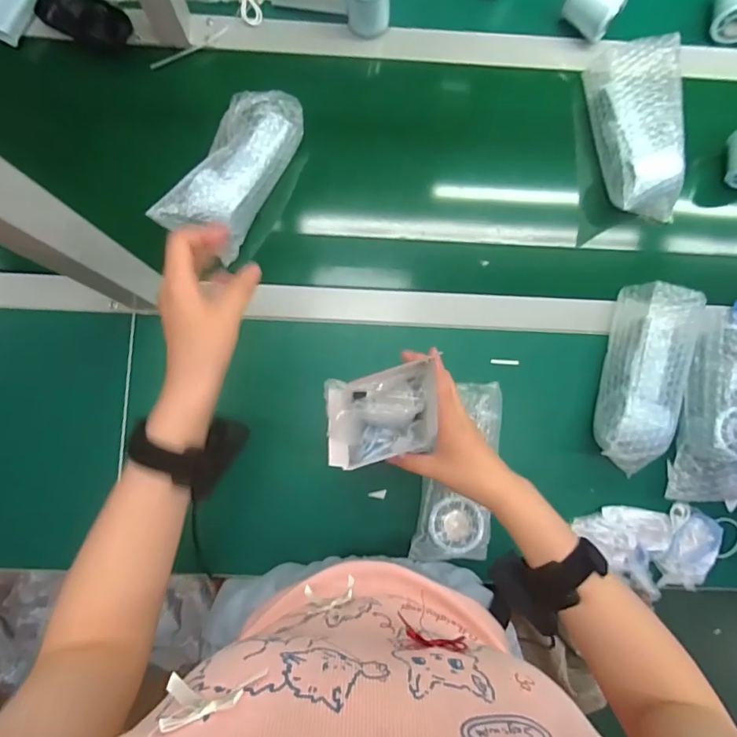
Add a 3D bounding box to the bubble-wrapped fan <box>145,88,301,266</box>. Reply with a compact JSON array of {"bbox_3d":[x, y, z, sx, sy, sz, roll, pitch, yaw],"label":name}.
[{"bbox_3d":[-0.153,-0.230,0.524,0.079,0.060,0.199,28,85,1],"label":"bubble-wrapped fan"}]

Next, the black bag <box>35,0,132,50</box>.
[{"bbox_3d":[-0.351,-0.433,0.568,0.103,0.027,0.061,34,85,1],"label":"black bag"}]

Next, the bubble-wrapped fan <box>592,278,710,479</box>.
[{"bbox_3d":[0.317,0.011,0.523,0.082,0.071,0.202,14,85,0],"label":"bubble-wrapped fan"}]

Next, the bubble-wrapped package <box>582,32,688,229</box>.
[{"bbox_3d":[0.326,-0.288,0.550,0.082,0.056,0.206,-4,85,-2],"label":"bubble-wrapped package"}]

